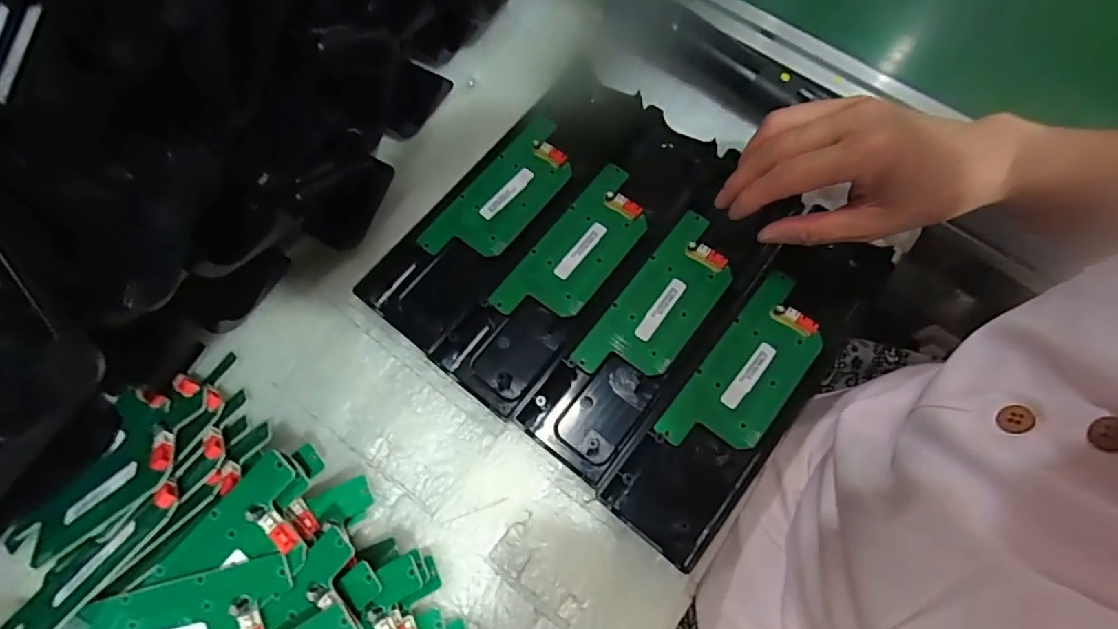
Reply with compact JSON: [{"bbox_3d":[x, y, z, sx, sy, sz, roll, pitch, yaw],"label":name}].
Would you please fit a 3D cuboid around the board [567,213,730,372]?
[{"bbox_3d":[0.071,-0.009,0.353,0.053,0.007,0.134,37,75,13],"label":"board"}]

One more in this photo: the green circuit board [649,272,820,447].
[{"bbox_3d":[0.123,0.035,0.335,0.054,0.009,0.132,37,75,13],"label":"green circuit board"}]

